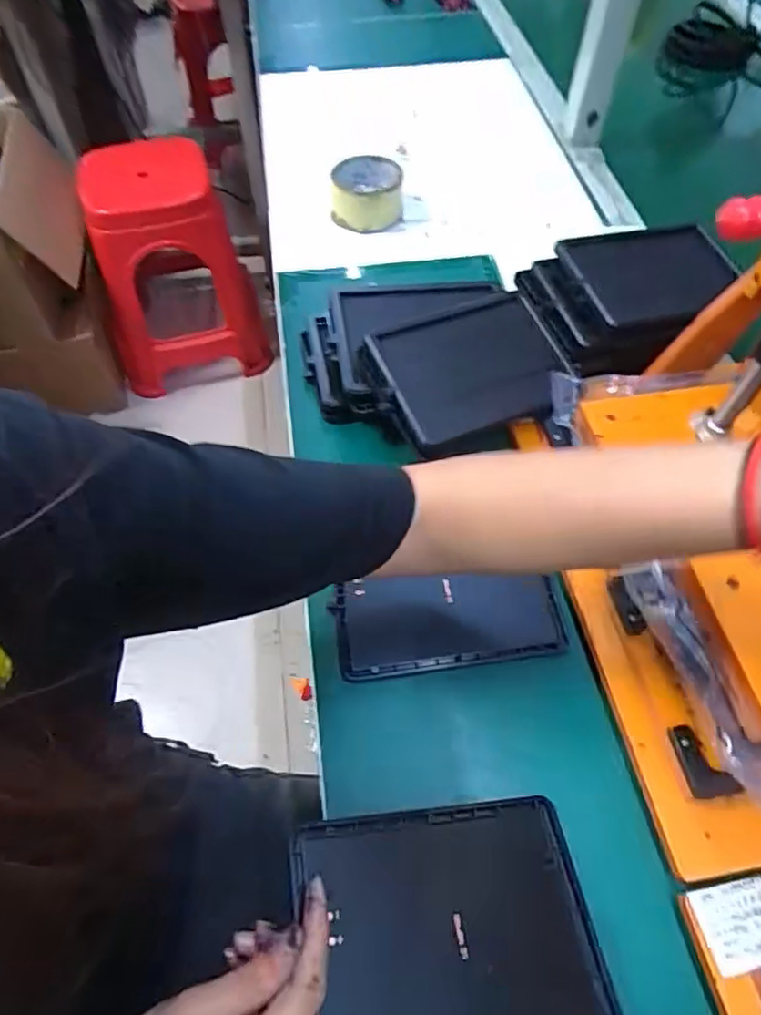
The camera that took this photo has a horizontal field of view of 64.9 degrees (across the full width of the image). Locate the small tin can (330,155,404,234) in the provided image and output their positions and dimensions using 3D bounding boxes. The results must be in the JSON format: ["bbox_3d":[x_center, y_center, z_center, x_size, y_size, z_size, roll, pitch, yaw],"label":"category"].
[{"bbox_3d":[-0.017,-0.372,0.708,0.081,0.048,0.080,0,58,0],"label":"small tin can"}]

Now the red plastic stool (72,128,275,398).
[{"bbox_3d":[-0.506,-0.593,1.479,0.356,0.449,0.356,-11,58,-7],"label":"red plastic stool"}]

